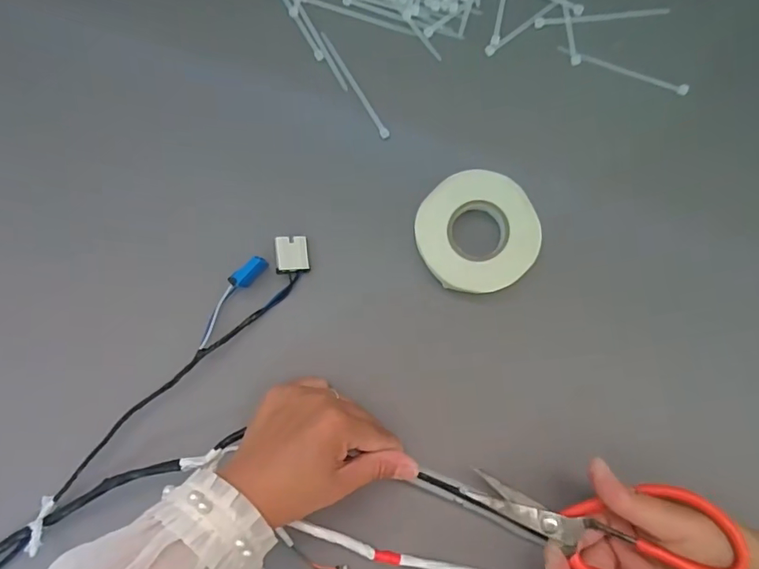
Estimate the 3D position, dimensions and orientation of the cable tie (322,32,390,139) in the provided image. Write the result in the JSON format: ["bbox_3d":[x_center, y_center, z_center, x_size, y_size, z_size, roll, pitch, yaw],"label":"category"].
[{"bbox_3d":[-0.018,-0.155,0.396,0.007,0.004,0.096,-30,86,2],"label":"cable tie"}]

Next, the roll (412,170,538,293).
[{"bbox_3d":[0.070,-0.037,0.377,0.082,0.025,0.084,0,88,4],"label":"roll"}]

